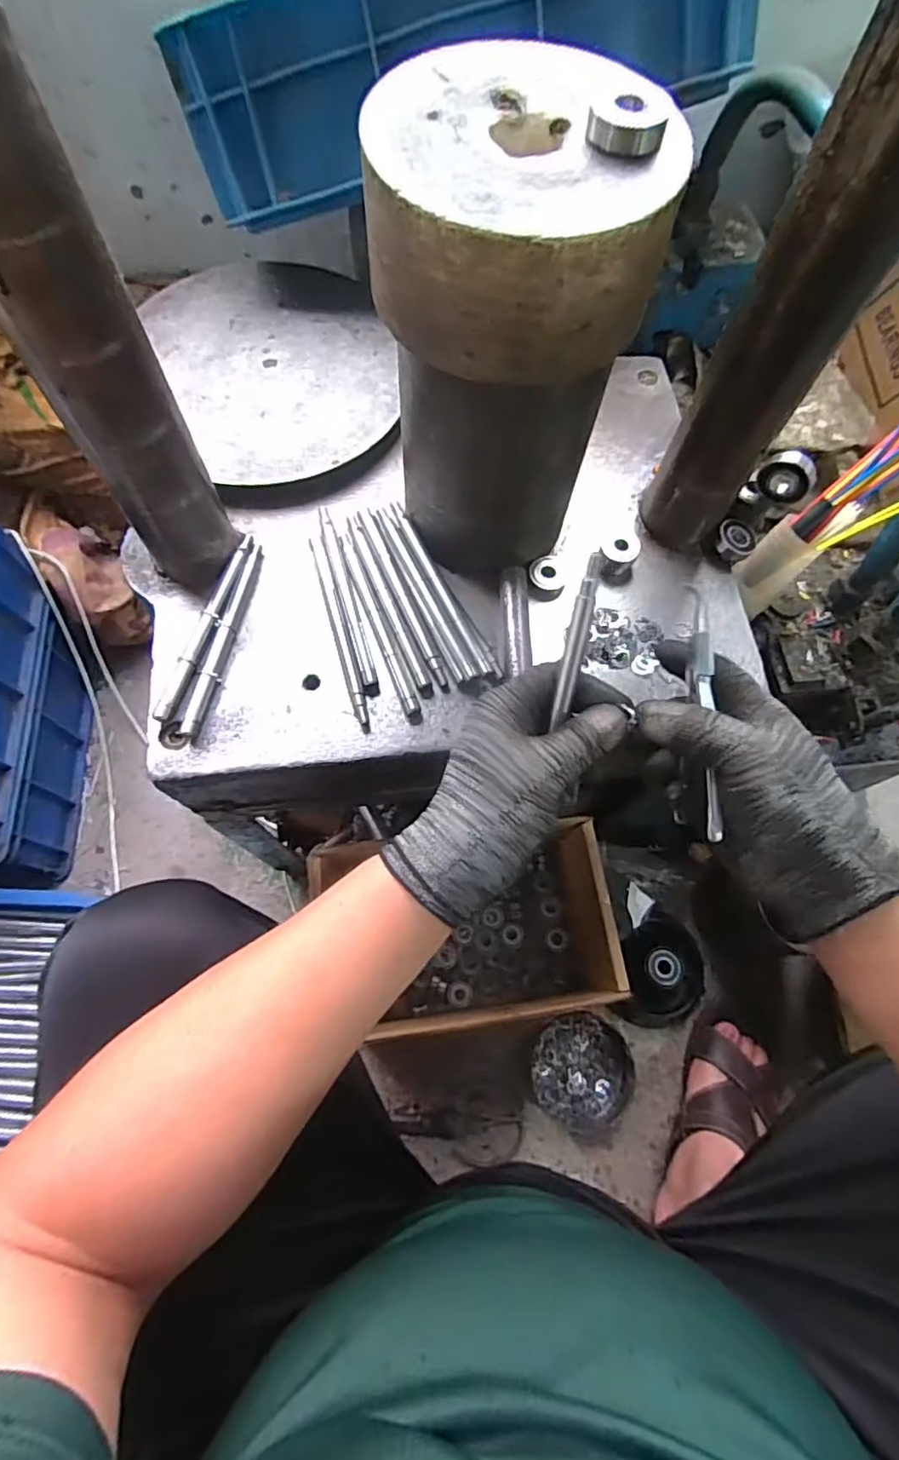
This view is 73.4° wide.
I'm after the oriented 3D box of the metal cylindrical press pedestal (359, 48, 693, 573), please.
[{"bbox_3d":[0.029,-0.216,0.374,0.125,0.244,0.132,1,69,-2],"label":"metal cylindrical press pedestal"}]

